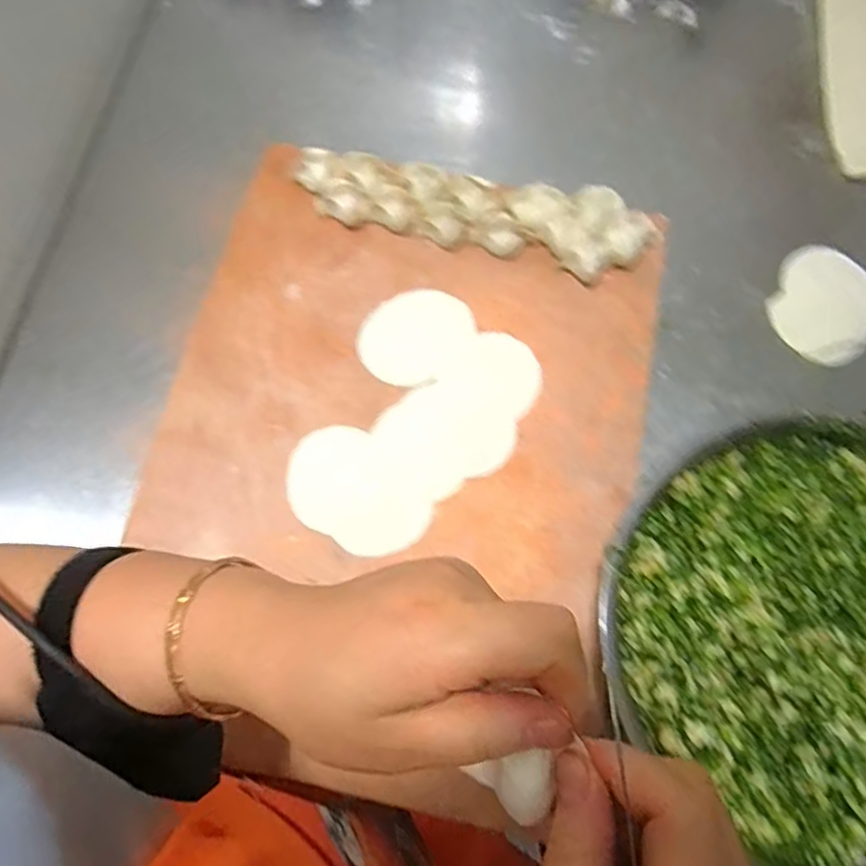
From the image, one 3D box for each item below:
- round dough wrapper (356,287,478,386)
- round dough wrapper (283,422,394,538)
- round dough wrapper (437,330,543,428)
[{"bbox_3d":[-0.013,-0.078,0.508,0.093,0.004,0.075,-28,74,-8],"label":"round dough wrapper"},{"bbox_3d":[-0.070,0.033,0.468,0.075,0.004,0.076,0,72,0],"label":"round dough wrapper"},{"bbox_3d":[0.047,-0.042,0.498,0.076,0.004,0.072,0,72,0],"label":"round dough wrapper"}]

